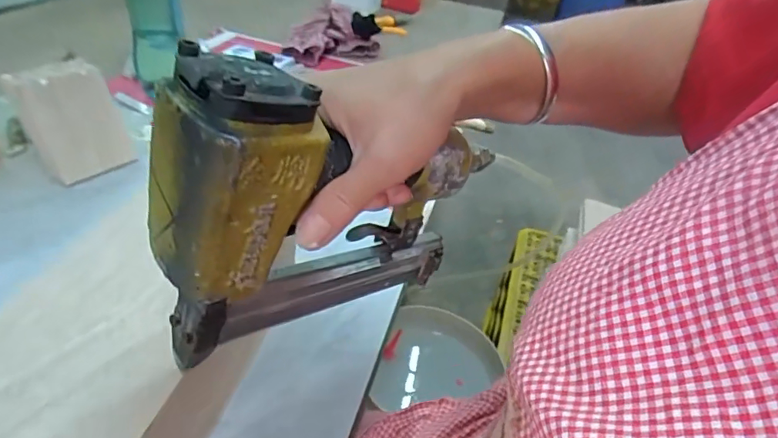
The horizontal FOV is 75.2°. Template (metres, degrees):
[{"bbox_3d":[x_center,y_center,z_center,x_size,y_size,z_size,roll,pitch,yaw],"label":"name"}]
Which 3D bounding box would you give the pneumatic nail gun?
[{"bbox_3d":[-0.023,-0.004,0.280,0.194,0.182,0.048,-20,44,-32],"label":"pneumatic nail gun"}]

